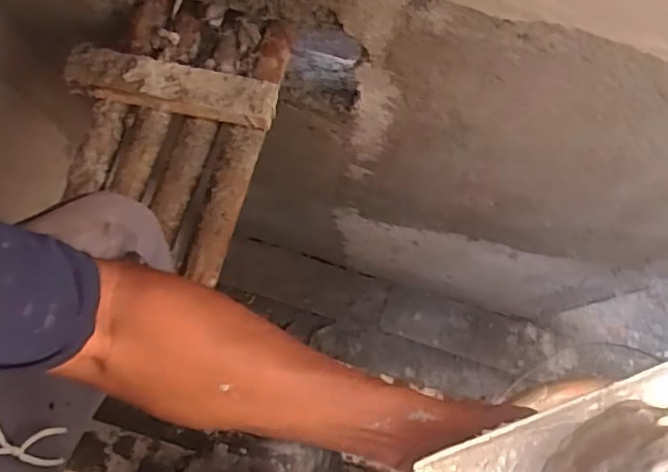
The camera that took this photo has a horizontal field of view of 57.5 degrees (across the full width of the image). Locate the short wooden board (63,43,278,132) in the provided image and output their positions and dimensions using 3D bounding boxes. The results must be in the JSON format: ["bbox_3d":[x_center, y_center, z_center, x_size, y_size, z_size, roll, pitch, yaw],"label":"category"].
[{"bbox_3d":[-0.215,-0.199,0.814,0.277,0.049,0.062,9,78,3],"label":"short wooden board"}]

